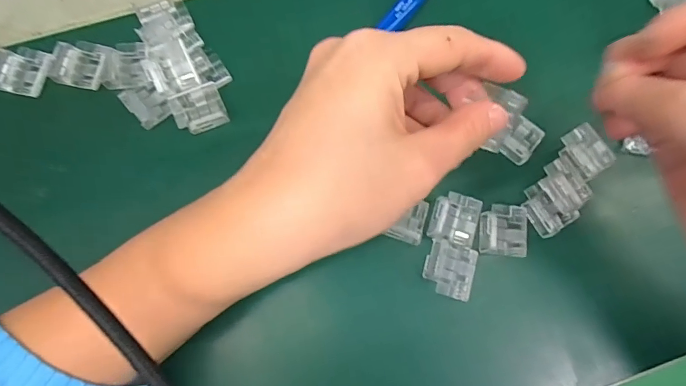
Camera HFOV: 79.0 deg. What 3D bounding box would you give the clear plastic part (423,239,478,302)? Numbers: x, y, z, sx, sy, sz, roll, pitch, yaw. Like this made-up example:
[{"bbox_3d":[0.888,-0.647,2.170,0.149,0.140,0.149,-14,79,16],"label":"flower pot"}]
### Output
[{"bbox_3d":[0.060,0.042,0.230,0.026,0.005,0.029,17,78,4],"label":"clear plastic part"}]

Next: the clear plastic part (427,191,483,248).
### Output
[{"bbox_3d":[0.064,0.014,0.235,0.027,0.007,0.029,17,78,4],"label":"clear plastic part"}]

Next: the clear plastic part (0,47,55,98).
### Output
[{"bbox_3d":[-0.190,-0.073,0.246,0.030,0.008,0.030,15,78,3],"label":"clear plastic part"}]

